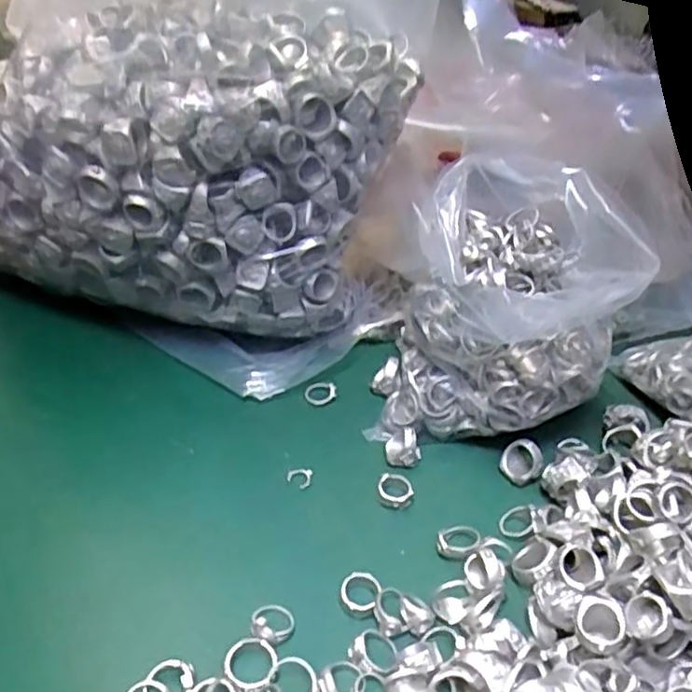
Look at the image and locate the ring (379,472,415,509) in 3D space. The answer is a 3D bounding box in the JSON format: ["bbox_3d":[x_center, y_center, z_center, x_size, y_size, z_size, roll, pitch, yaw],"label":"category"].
[{"bbox_3d":[0.031,0.089,0.422,0.022,0.009,0.022,0,37,0],"label":"ring"}]

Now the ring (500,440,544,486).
[{"bbox_3d":[0.114,0.075,0.444,0.026,0.029,0.008,51,14,29],"label":"ring"}]

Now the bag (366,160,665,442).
[{"bbox_3d":[0.106,-0.033,0.460,0.150,0.141,0.131,4,36,2],"label":"bag"}]

